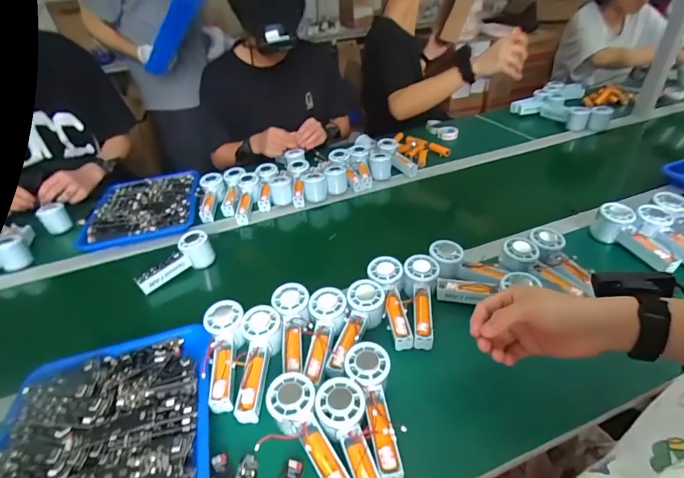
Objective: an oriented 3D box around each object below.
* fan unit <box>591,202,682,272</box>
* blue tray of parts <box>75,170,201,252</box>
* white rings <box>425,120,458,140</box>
[{"bbox_3d":[0.530,-0.003,0.667,0.056,0.056,0.148,-9,37,-5],"label":"fan unit"},{"bbox_3d":[-0.485,-0.087,0.912,0.264,0.038,0.322,-15,38,-13],"label":"blue tray of parts"},{"bbox_3d":[0.331,-0.373,1.237,0.068,0.027,0.139,-14,38,-12],"label":"white rings"}]

